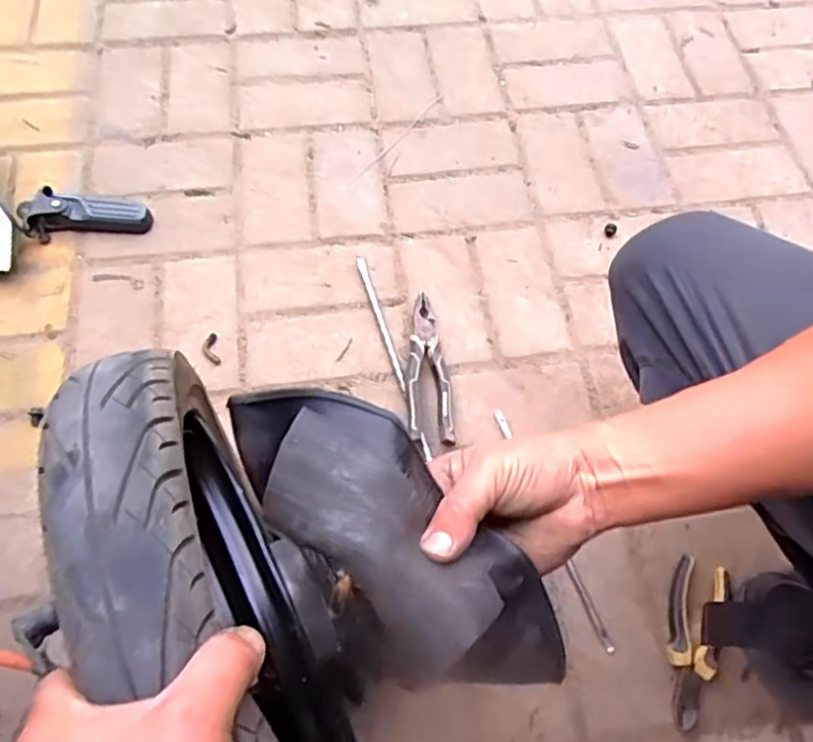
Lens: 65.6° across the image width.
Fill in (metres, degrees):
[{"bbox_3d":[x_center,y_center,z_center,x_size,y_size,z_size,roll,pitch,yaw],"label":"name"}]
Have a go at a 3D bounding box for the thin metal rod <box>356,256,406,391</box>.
[{"bbox_3d":[-0.033,-0.062,0.774,0.014,0.009,0.188,-14,66,-10],"label":"thin metal rod"}]

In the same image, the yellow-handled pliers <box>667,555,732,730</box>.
[{"bbox_3d":[0.274,0.258,0.608,0.055,0.023,0.150,19,65,6],"label":"yellow-handled pliers"}]

